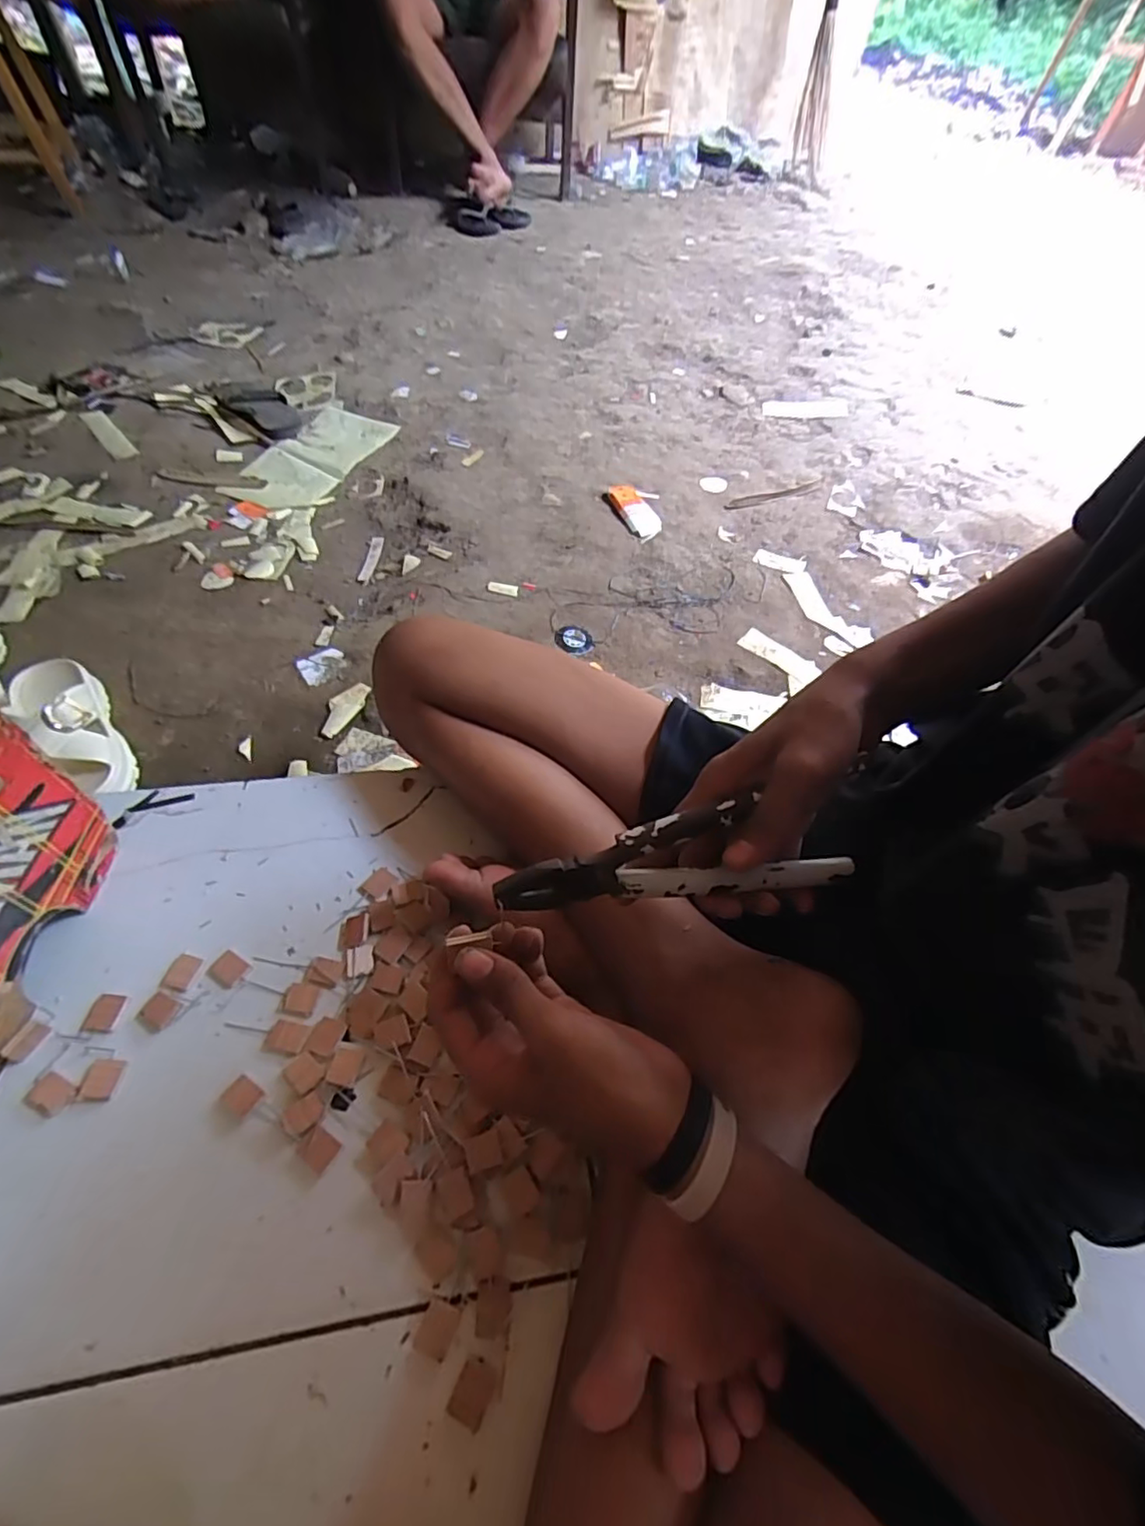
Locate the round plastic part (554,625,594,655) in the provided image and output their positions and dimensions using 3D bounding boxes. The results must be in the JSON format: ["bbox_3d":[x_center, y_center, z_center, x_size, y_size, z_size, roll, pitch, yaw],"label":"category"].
[{"bbox_3d":[0.002,-0.173,0.853,0.052,0.008,0.052,1,56,-1],"label":"round plastic part"}]

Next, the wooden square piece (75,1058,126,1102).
[{"bbox_3d":[-0.319,0.213,0.410,0.022,0.004,0.026,7,54,-2],"label":"wooden square piece"}]

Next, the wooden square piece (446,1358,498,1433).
[{"bbox_3d":[-0.056,0.349,0.337,0.019,0.004,0.026,22,55,9],"label":"wooden square piece"}]

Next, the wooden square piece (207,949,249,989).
[{"bbox_3d":[-0.261,0.156,0.461,0.025,0.004,0.023,29,56,13],"label":"wooden square piece"}]

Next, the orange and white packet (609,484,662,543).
[{"bbox_3d":[0.107,-0.434,1.042,0.054,0.013,0.149,-17,58,-13],"label":"orange and white packet"}]

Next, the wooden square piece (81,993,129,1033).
[{"bbox_3d":[-0.334,0.178,0.435,0.023,0.004,0.025,6,54,-3],"label":"wooden square piece"}]

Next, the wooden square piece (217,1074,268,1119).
[{"bbox_3d":[-0.222,0.224,0.409,0.024,0.004,0.020,29,56,13],"label":"wooden square piece"}]

